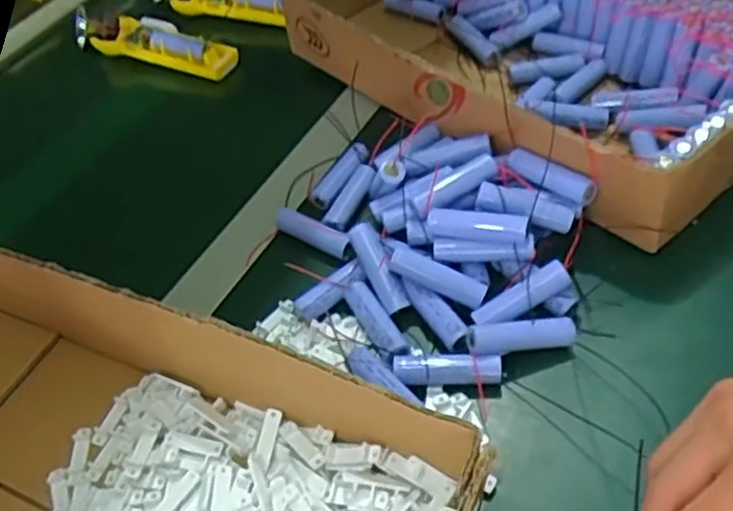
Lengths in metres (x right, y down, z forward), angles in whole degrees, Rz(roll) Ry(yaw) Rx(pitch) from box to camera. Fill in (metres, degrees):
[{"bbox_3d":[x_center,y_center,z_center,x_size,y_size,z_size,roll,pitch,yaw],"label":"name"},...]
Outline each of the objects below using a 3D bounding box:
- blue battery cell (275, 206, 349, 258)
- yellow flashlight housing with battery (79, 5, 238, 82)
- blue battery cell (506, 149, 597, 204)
[{"bbox_3d":[-0.040,-0.017,0.548,0.066,0.018,0.014,24,55,28],"label":"blue battery cell"},{"bbox_3d":[-0.227,-0.224,0.774,0.207,0.033,0.044,14,51,21],"label":"yellow flashlight housing with battery"},{"bbox_3d":[0.126,-0.055,0.509,0.065,0.014,0.020,25,56,28],"label":"blue battery cell"}]

